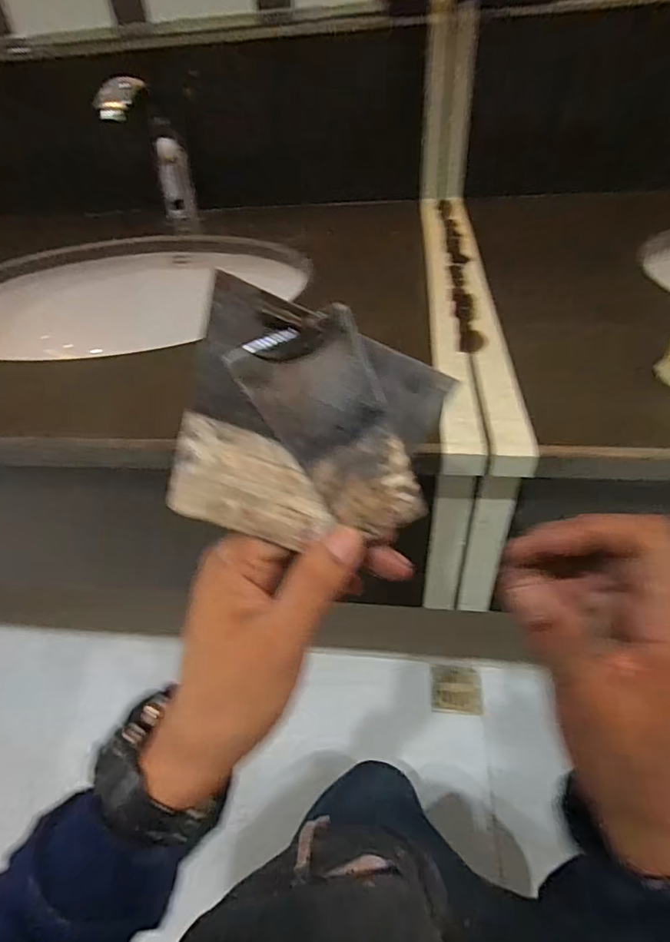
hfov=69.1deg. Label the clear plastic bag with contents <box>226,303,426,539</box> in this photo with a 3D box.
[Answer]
[{"bbox_3d":[0.001,-0.016,0.212,0.050,0.098,0.004,-25,12,0],"label":"clear plastic bag with contents"}]

